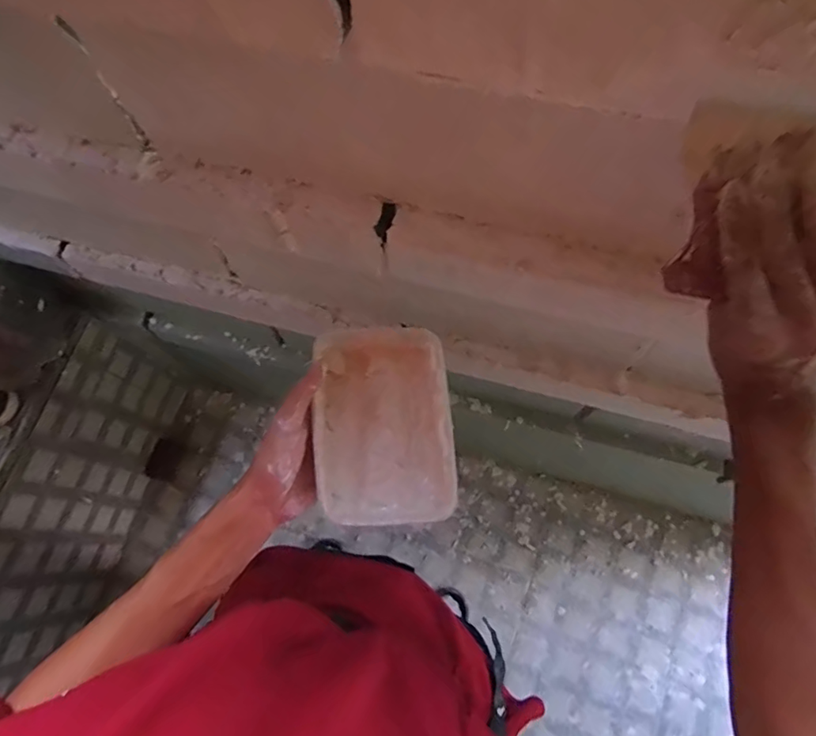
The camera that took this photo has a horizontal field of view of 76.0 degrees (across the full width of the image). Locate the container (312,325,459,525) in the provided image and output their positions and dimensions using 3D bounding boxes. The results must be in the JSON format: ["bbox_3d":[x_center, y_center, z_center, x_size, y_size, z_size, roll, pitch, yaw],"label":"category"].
[{"bbox_3d":[-0.021,0.046,0.458,0.113,0.039,0.172,-5,71,-1],"label":"container"}]

